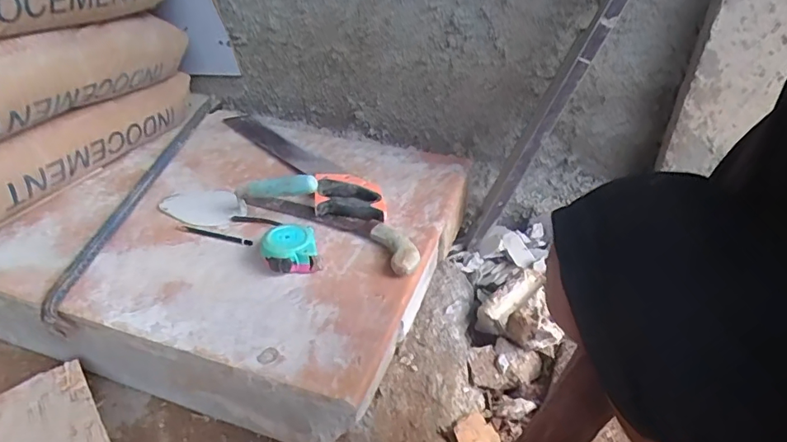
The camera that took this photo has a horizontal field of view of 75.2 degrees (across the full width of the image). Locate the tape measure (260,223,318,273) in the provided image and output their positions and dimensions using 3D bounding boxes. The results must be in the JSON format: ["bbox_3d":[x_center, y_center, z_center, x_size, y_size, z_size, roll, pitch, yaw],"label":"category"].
[{"bbox_3d":[-0.145,0.035,0.725,0.073,0.035,0.077,0,36,-1],"label":"tape measure"}]

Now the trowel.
[{"bbox_3d":[-0.241,-0.036,0.805,0.276,0.057,0.096,-10,31,22],"label":"trowel"}]

